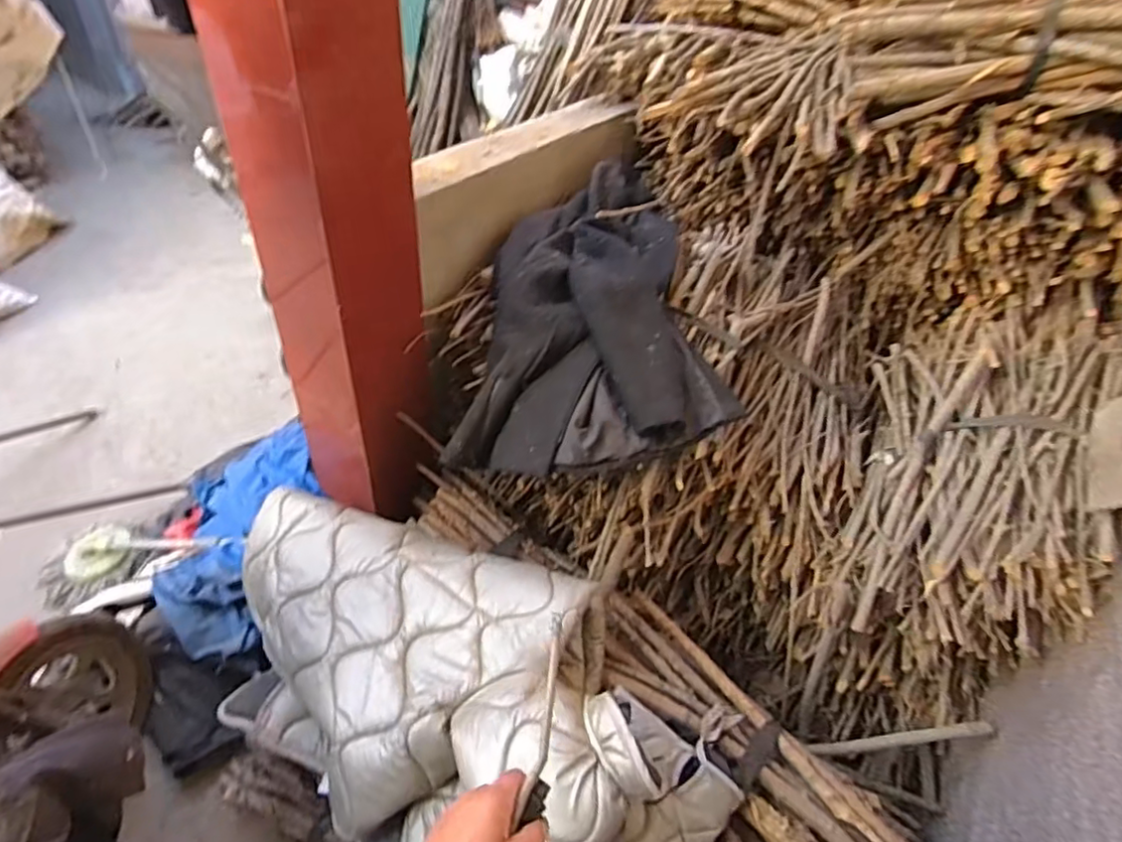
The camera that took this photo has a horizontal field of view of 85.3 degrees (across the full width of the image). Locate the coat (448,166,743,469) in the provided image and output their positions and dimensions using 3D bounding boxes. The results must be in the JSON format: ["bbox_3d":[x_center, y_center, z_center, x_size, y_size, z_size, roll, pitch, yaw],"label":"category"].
[{"bbox_3d":[0.042,-0.218,1.322,0.516,0.289,0.809,1,42,-6],"label":"coat"}]

